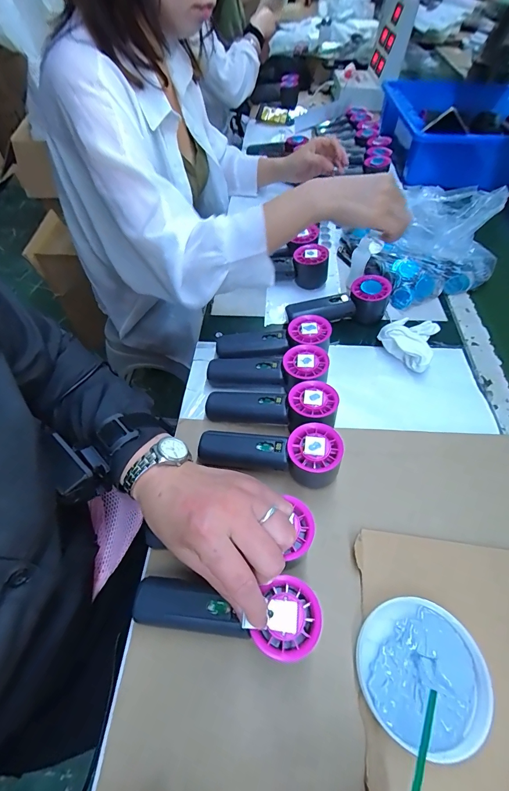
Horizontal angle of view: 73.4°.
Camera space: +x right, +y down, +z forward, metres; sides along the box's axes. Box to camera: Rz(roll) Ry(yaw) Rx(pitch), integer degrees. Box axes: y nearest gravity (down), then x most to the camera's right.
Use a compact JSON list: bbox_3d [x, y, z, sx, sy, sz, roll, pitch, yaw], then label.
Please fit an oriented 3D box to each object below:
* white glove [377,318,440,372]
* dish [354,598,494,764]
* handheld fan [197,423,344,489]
[{"bbox_3d":[0.232,-0.086,0.495,0.079,0.046,0.101,38,63,25],"label":"white glove"},{"bbox_3d":[0.139,0.229,0.284,0.101,0.016,0.098,-1,54,1],"label":"dish"},{"bbox_3d":[0.016,0.060,0.382,0.154,0.054,0.054,9,55,8],"label":"handheld fan"}]

